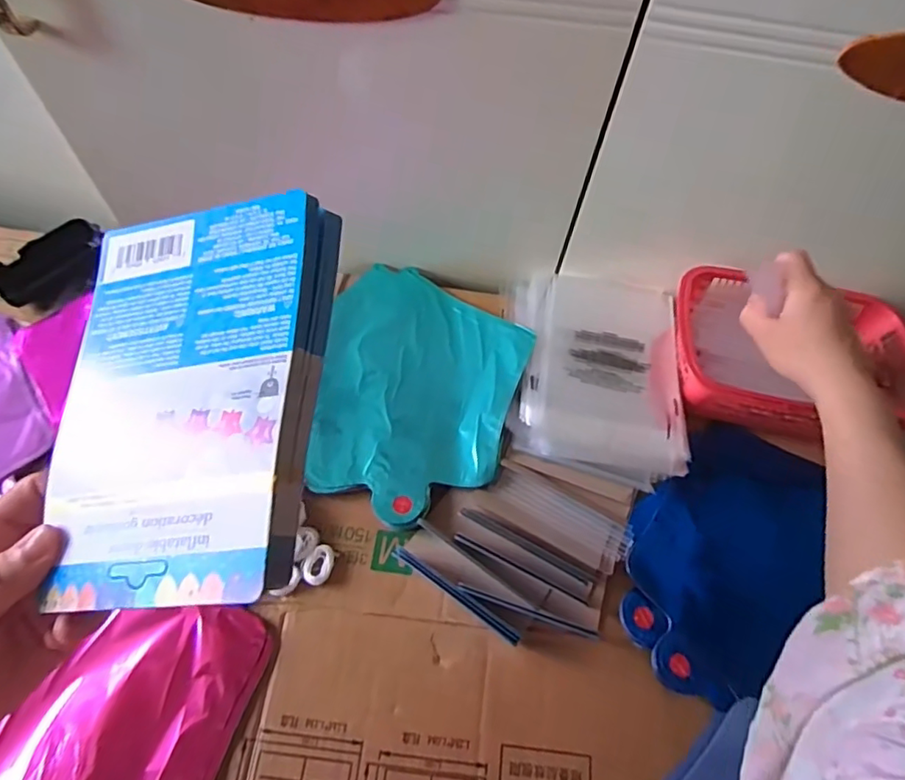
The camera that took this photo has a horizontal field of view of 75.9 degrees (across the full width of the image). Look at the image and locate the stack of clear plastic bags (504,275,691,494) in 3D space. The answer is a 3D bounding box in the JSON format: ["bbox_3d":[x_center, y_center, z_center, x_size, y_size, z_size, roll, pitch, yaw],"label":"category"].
[{"bbox_3d":[0.135,-0.024,0.546,0.158,0.024,0.212,7,62,0],"label":"stack of clear plastic bags"}]

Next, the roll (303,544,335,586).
[{"bbox_3d":[-0.106,0.138,0.460,0.021,0.009,0.031,15,62,4],"label":"roll"}]

